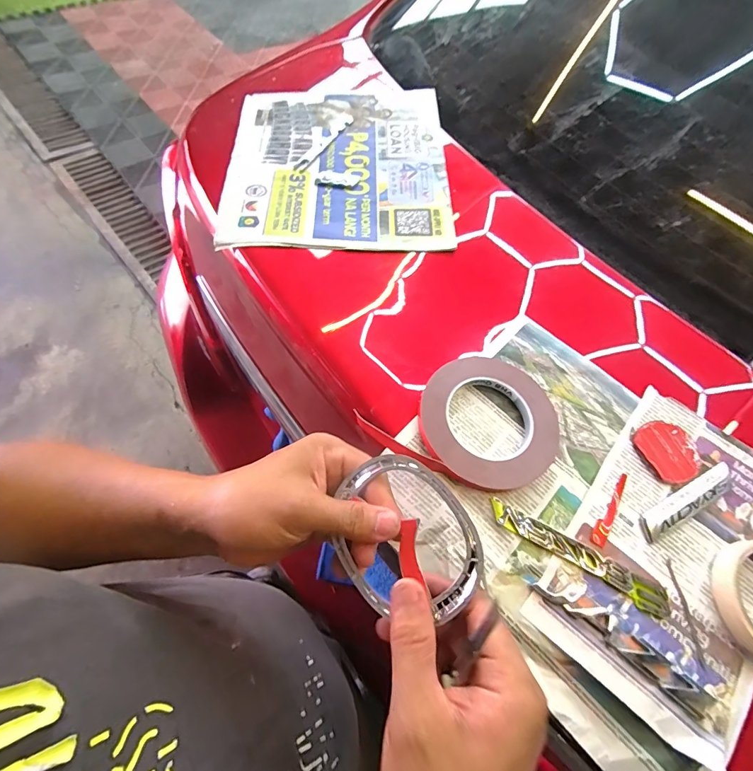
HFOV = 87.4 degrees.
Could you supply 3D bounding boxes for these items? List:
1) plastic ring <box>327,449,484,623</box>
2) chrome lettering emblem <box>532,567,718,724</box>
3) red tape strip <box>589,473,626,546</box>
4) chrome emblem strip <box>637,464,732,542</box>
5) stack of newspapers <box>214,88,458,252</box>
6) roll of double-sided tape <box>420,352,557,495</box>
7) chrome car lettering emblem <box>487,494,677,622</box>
[{"bbox_3d":[0.016,0.094,0.246,0.083,0.005,0.100,-40,63,1],"label":"plastic ring"},{"bbox_3d":[0.186,0.185,0.297,0.133,0.009,0.035,37,62,12],"label":"chrome lettering emblem"},{"bbox_3d":[0.201,0.105,0.338,0.013,0.006,0.072,37,62,12],"label":"red tape strip"},{"bbox_3d":[0.275,0.100,0.345,0.109,0.004,0.022,-24,68,-14],"label":"chrome emblem strip"},{"bbox_3d":[-0.049,-0.295,0.518,0.275,0.015,0.308,0,64,-3],"label":"stack of newspapers"},{"bbox_3d":[0.104,0.029,0.359,0.135,0.019,0.123,4,61,-7],"label":"roll of double-sided tape"},{"bbox_3d":[0.162,0.136,0.314,0.153,0.006,0.022,29,61,8],"label":"chrome car lettering emblem"}]

